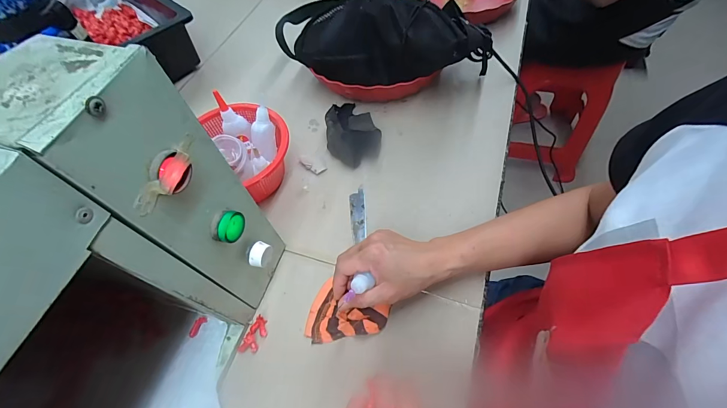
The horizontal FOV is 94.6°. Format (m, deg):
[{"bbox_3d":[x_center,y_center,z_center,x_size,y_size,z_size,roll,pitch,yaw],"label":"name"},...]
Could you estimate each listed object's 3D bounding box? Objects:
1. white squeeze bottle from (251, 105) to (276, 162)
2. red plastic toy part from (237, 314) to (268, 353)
[{"bbox_3d":[-0.139,-0.096,0.468,0.028,0.073,0.025,-2,29,-1],"label":"white squeeze bottle"},{"bbox_3d":[-0.121,0.147,0.375,0.020,0.005,0.042,21,61,13],"label":"red plastic toy part"}]

